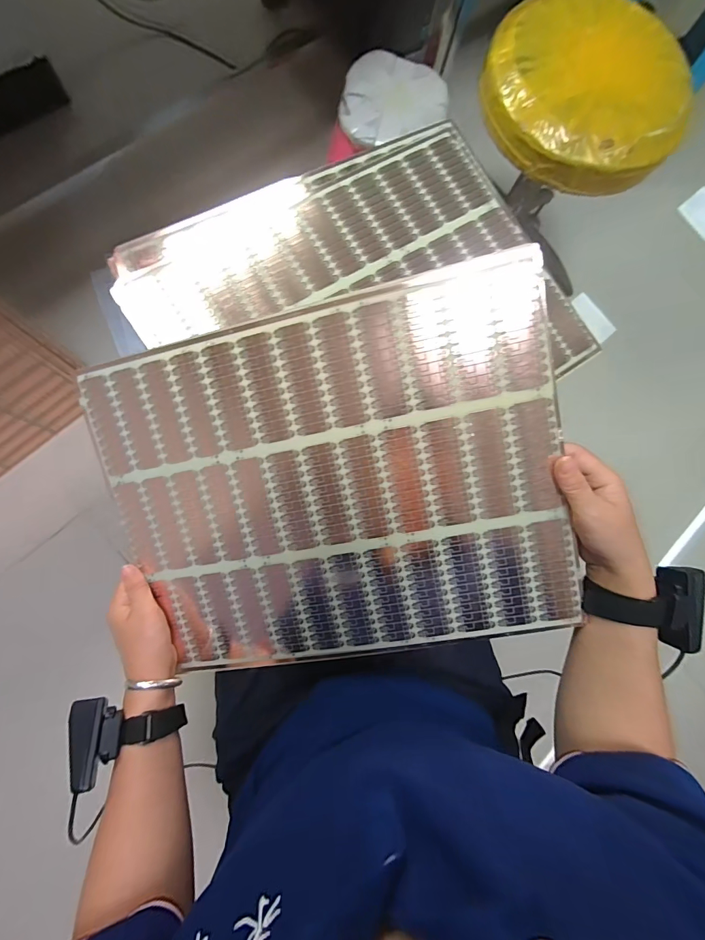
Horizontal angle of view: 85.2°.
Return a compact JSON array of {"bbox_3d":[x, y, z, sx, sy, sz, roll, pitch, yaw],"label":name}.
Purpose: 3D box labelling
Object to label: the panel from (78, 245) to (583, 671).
[{"bbox_3d":[-0.026,0.023,0.374,0.432,0.005,0.339,-11,98,9],"label":"panel"}]

